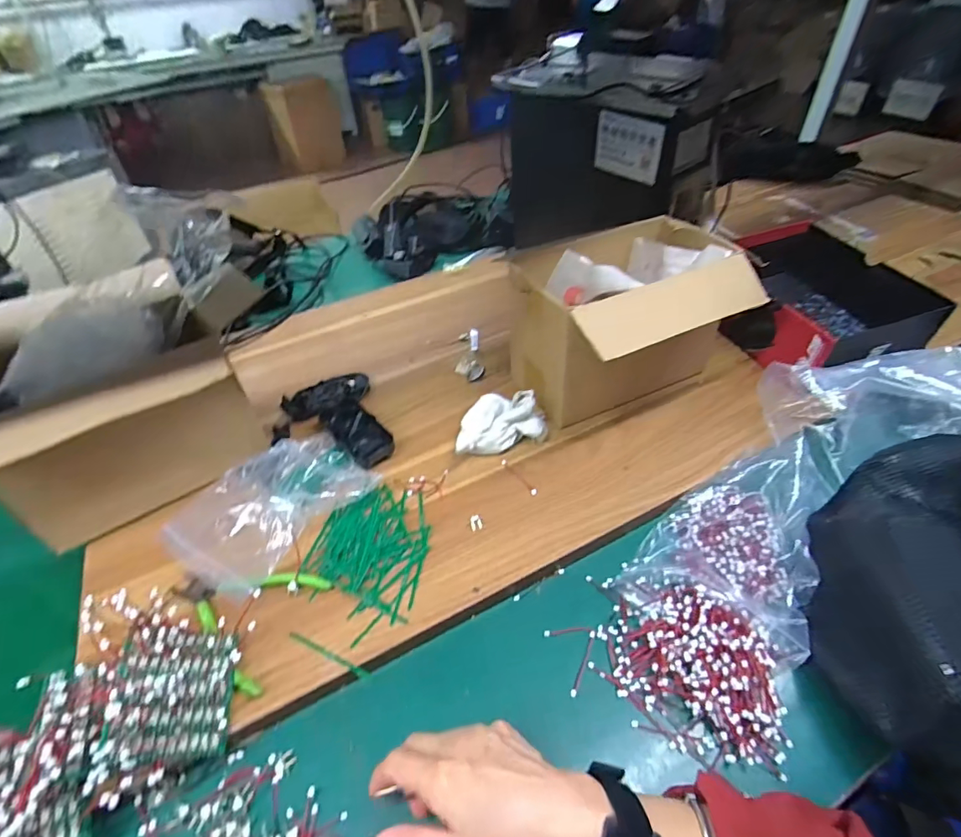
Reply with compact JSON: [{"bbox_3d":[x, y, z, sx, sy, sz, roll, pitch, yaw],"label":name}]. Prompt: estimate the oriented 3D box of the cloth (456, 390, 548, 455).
[{"bbox_3d":[0.025,0.000,0.579,0.103,0.060,0.069,-4,44,1],"label":"cloth"}]

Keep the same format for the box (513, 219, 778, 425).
[{"bbox_3d":[0.175,-0.118,0.614,0.248,0.173,0.212,-21,46,-16],"label":"box"}]

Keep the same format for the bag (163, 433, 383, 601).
[{"bbox_3d":[-0.218,0.079,0.518,0.158,0.052,0.193,26,52,28],"label":"bag"}]

